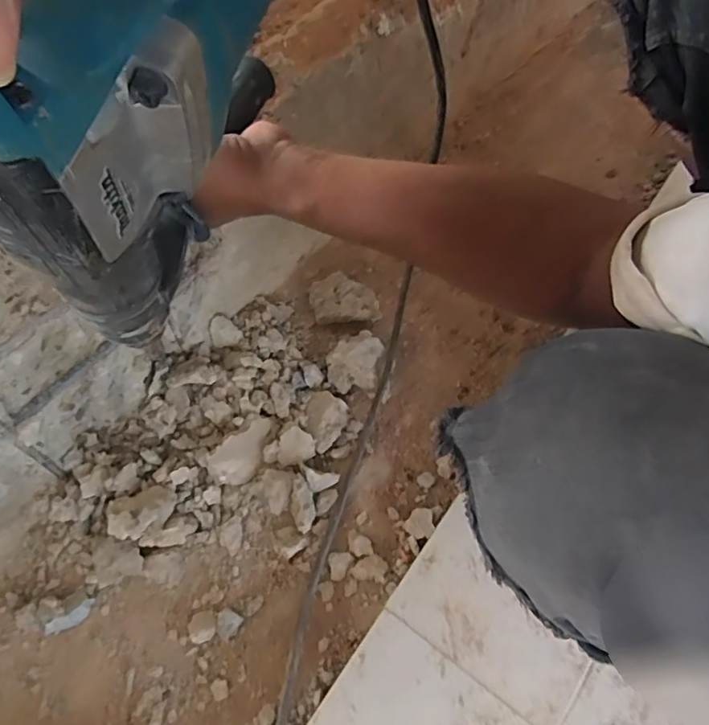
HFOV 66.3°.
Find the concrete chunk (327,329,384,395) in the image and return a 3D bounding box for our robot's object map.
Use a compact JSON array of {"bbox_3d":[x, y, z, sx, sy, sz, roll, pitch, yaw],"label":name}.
[{"bbox_3d":[0.005,-0.002,0.616,0.063,0.050,0.071,12,61,7],"label":"concrete chunk"}]

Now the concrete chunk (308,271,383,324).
[{"bbox_3d":[-0.014,-0.080,0.661,0.081,0.039,0.074,-13,61,-7],"label":"concrete chunk"}]

